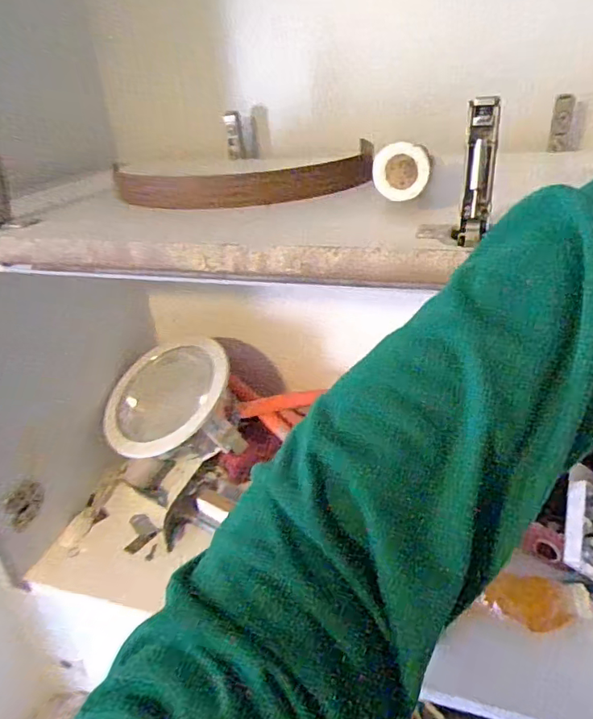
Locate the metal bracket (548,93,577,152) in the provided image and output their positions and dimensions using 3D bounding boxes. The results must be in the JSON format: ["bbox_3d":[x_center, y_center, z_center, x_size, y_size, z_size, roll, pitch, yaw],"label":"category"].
[{"bbox_3d":[0.258,-0.230,0.513,0.019,0.049,0.012,10,31,24],"label":"metal bracket"}]

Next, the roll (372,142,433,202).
[{"bbox_3d":[0.063,-0.114,0.321,0.034,0.032,0.013,9,24,9],"label":"roll"}]

